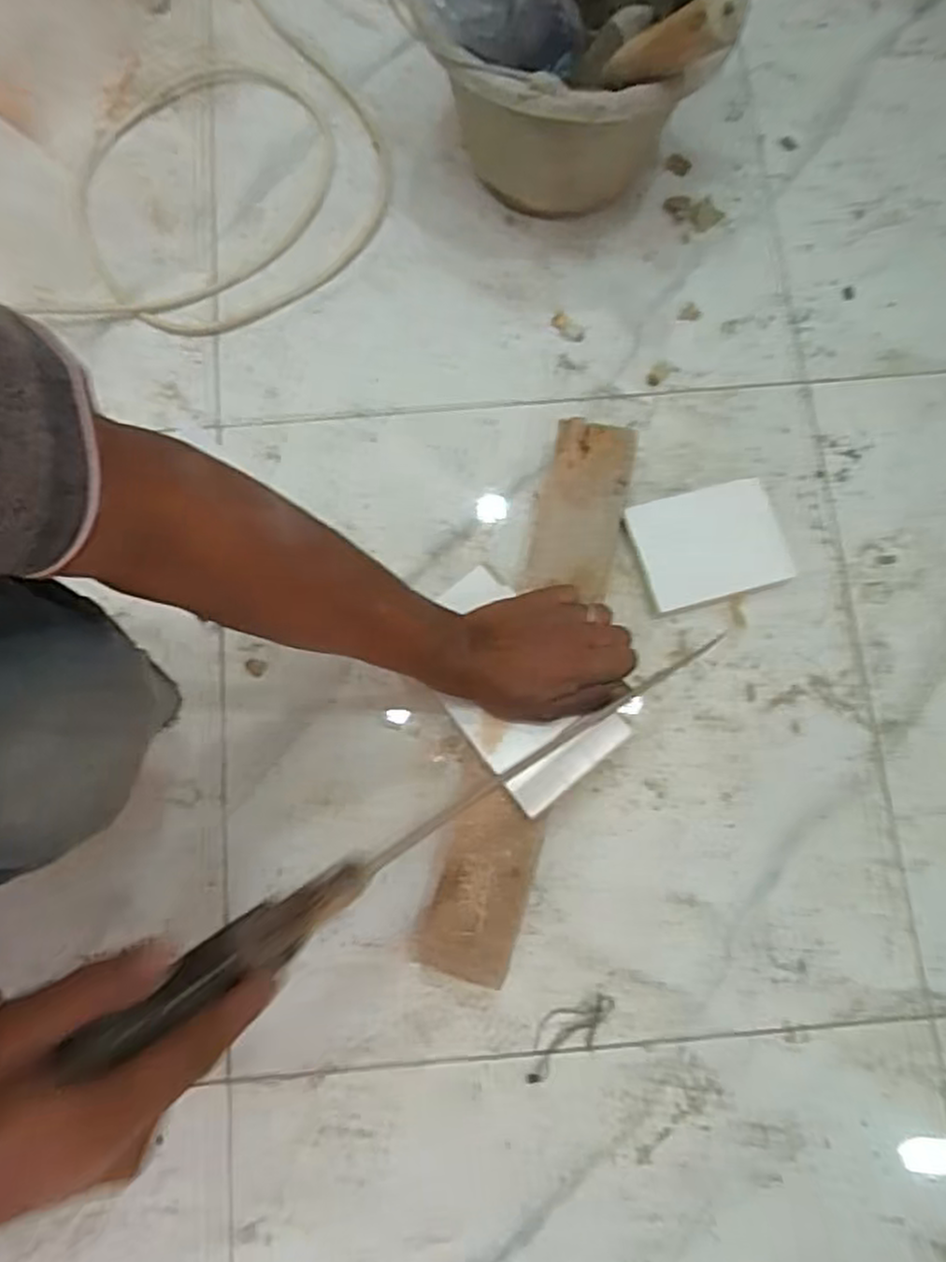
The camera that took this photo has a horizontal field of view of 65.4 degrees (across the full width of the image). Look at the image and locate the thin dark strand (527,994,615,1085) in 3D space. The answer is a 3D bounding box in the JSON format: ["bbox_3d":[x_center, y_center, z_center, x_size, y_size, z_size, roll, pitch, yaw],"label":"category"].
[{"bbox_3d":[0.067,0.286,0.522,0.077,0.004,0.033,-29,80,-6],"label":"thin dark strand"}]

